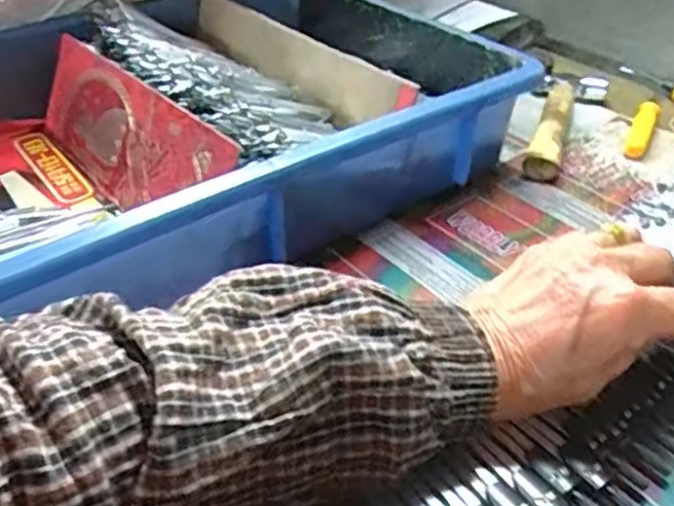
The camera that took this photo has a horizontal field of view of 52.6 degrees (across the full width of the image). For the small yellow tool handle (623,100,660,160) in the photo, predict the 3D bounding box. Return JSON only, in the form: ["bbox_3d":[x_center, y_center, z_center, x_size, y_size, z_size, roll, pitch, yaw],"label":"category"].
[{"bbox_3d":[0.231,-0.093,0.518,0.016,0.011,0.078,18,42,21],"label":"small yellow tool handle"}]

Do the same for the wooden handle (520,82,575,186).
[{"bbox_3d":[0.164,-0.095,0.517,0.024,0.017,0.129,14,41,18],"label":"wooden handle"}]

